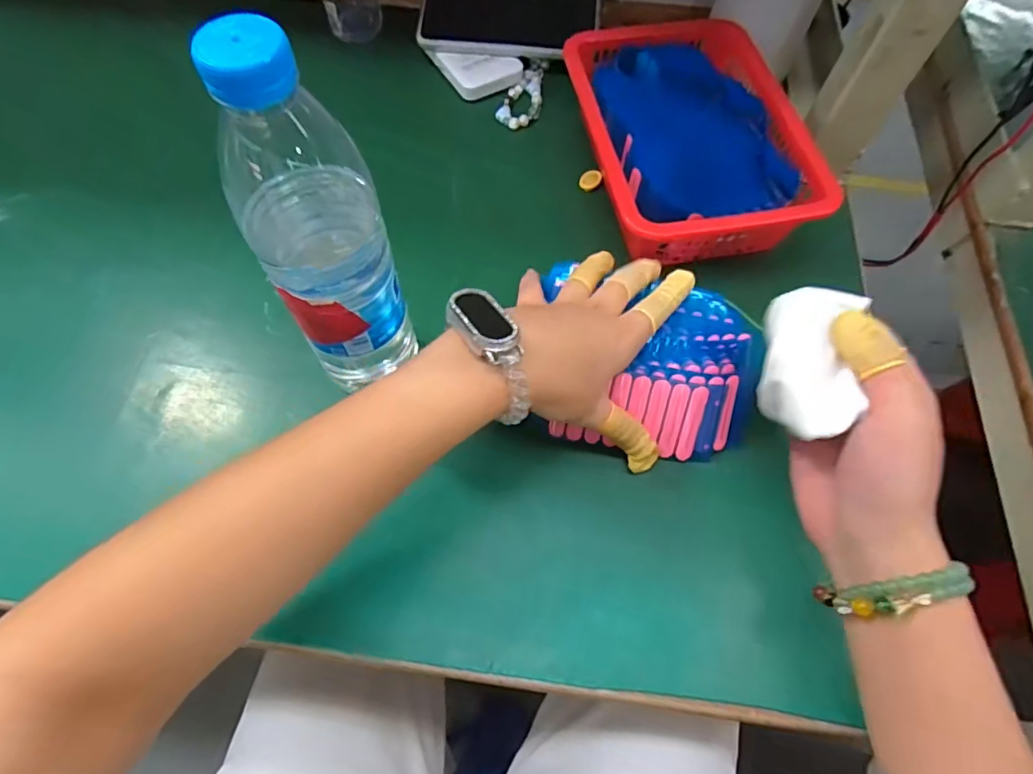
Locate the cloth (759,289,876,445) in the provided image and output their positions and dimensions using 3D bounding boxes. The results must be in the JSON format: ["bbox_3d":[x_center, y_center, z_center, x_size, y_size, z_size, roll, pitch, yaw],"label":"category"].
[{"bbox_3d":[0.150,-0.013,0.282,0.041,0.031,0.071,12,65,3],"label":"cloth"}]

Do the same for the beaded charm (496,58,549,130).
[{"bbox_3d":[0.011,-0.273,0.512,0.034,0.007,0.092,17,65,6],"label":"beaded charm"}]

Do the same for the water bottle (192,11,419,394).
[{"bbox_3d":[-0.091,-0.070,0.260,0.061,0.180,0.055,-21,67,-12],"label":"water bottle"}]

